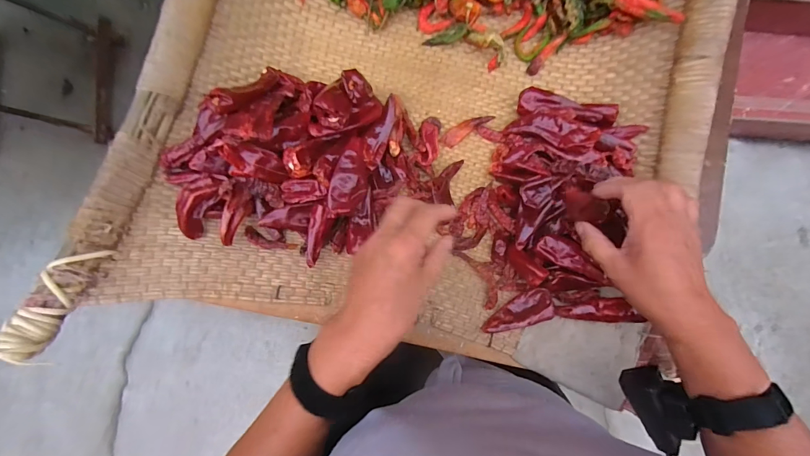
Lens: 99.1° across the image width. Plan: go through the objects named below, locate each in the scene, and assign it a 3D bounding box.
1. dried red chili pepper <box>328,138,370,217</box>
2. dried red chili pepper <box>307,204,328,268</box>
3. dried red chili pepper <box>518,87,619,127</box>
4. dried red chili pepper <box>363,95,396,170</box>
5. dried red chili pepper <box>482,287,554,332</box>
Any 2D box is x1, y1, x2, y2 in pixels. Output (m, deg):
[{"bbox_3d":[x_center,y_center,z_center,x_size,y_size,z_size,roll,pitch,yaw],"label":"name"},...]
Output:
[{"bbox_3d":[-0.060,-0.051,0.378,0.035,0.028,0.084,22,83,0],"label":"dried red chili pepper"},{"bbox_3d":[-0.099,0.009,0.379,0.019,0.015,0.066,14,84,-1],"label":"dried red chili pepper"},{"bbox_3d":[0.196,-0.147,0.419,0.113,0.020,0.033,18,82,16],"label":"dried red chili pepper"},{"bbox_3d":[-0.029,-0.112,0.404,0.023,0.012,0.087,21,84,0],"label":"dried red chili pepper"},{"bbox_3d":[0.123,0.093,0.380,0.077,0.023,0.031,-20,85,-4],"label":"dried red chili pepper"}]

